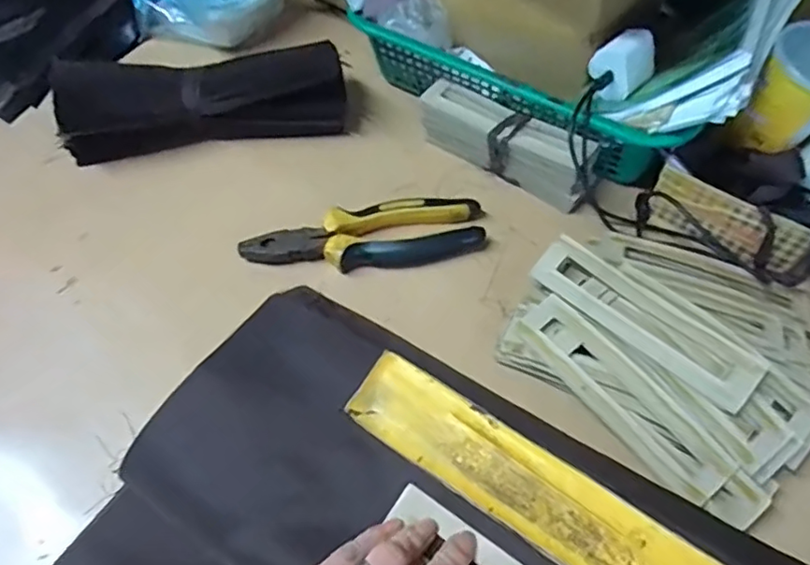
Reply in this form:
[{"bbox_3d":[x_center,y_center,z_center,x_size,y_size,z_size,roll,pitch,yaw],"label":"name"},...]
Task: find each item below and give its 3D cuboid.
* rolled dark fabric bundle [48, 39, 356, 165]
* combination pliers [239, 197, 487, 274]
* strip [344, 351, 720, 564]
[{"bbox_3d":[-0.189,-0.170,0.555,0.262,0.075,0.057,-6,55,-3],"label":"rolled dark fabric bundle"},{"bbox_3d":[-0.033,-0.033,0.486,0.195,0.026,0.056,-11,55,-6],"label":"combination pliers"},{"bbox_3d":[0.087,0.125,0.311,0.269,0.008,0.046,31,69,21],"label":"strip"}]

